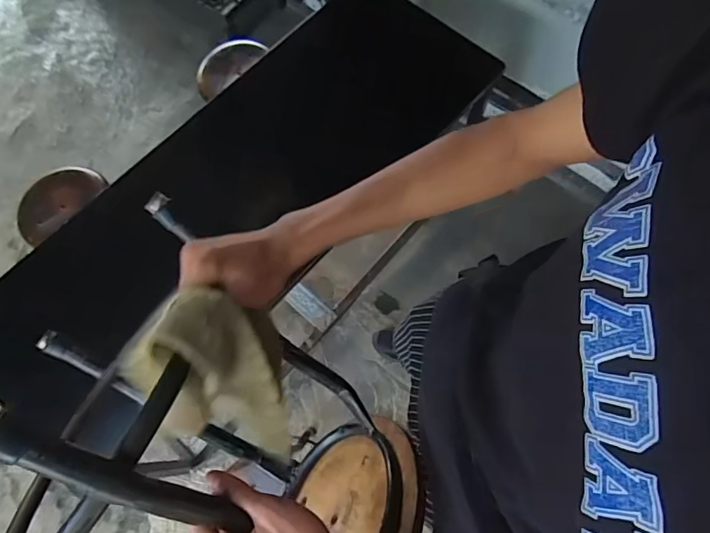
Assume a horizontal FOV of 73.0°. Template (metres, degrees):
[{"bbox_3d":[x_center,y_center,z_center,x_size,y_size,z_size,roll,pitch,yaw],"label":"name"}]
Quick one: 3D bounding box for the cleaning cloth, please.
[{"bbox_3d":[-0.108,0.083,0.389,0.143,0.032,0.108,28,65,-33],"label":"cleaning cloth"}]

